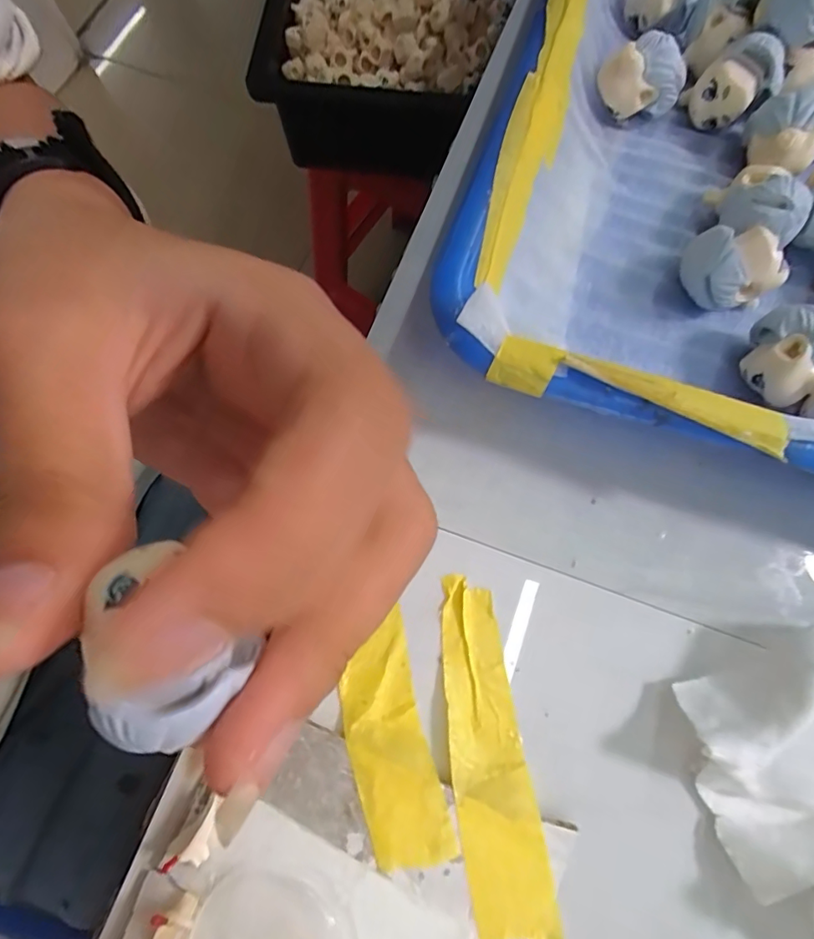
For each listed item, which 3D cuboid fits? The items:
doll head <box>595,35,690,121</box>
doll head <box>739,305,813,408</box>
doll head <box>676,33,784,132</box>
[{"bbox_3d":[0.080,-0.133,0.172,0.022,0.023,0.019,-25,76,-8],"label":"doll head"},{"bbox_3d":[0.112,-0.032,0.142,0.019,0.018,0.025,14,74,2],"label":"doll head"},{"bbox_3d":[0.113,-0.132,0.173,0.024,0.024,0.020,38,77,9],"label":"doll head"}]

